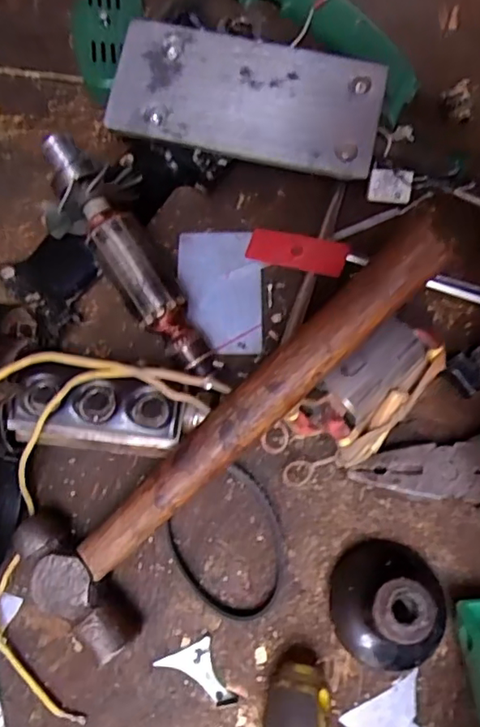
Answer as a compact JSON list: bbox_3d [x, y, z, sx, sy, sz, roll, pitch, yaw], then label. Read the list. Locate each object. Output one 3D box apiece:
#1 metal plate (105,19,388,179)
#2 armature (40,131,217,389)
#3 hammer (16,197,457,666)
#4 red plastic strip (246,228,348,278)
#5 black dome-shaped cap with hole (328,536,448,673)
[{"bbox_3d":[0.004,-0.166,0.348,0.165,0.005,0.075,12,83,3],"label":"metal plate"},{"bbox_3d":[-0.059,-0.053,0.301,0.045,0.038,0.155,-34,89,-13],"label":"armature"},{"bbox_3d":[0.005,0.027,0.259,0.244,0.030,0.066,-44,73,3],"label":"hammer"},{"bbox_3d":[0.034,-0.068,0.337,0.060,0.004,0.023,14,72,15],"label":"red plastic strip"},{"bbox_3d":[0.070,0.109,0.257,0.054,0.039,0.056,42,72,14],"label":"black dome-shaped cap with hole"}]

